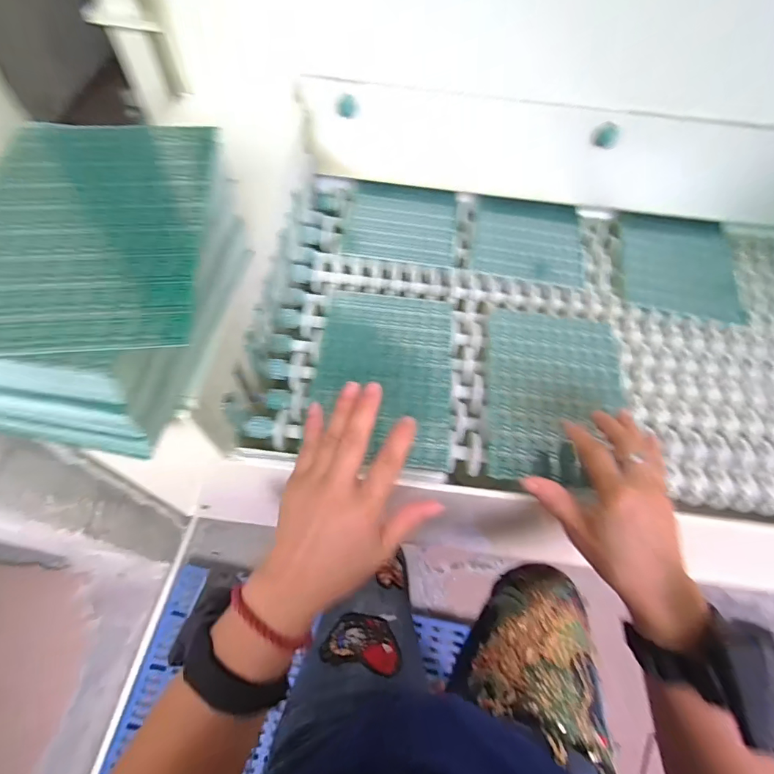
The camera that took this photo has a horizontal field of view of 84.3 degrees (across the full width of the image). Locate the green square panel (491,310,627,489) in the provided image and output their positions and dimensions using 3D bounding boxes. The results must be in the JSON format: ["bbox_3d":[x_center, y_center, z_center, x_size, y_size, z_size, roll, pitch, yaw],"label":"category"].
[{"bbox_3d":[0.178,0.003,0.447,0.142,0.014,0.199,7,61,1],"label":"green square panel"}]

